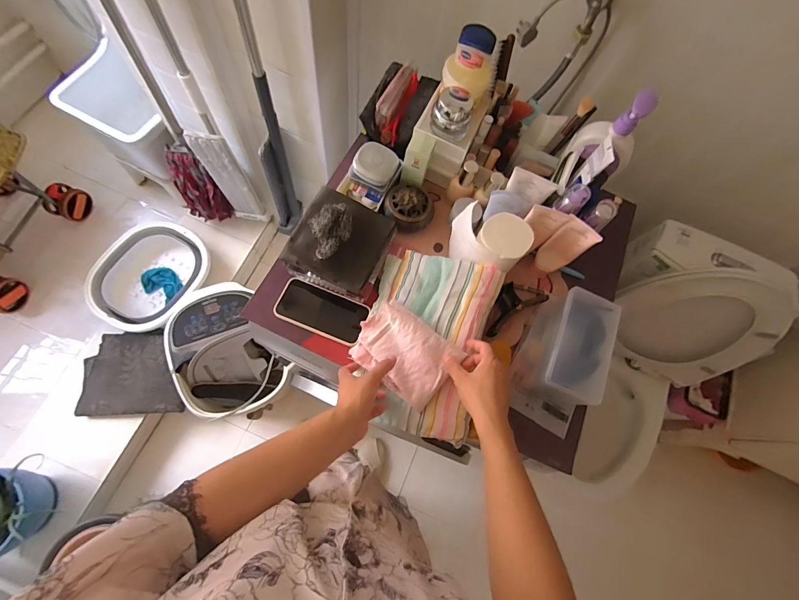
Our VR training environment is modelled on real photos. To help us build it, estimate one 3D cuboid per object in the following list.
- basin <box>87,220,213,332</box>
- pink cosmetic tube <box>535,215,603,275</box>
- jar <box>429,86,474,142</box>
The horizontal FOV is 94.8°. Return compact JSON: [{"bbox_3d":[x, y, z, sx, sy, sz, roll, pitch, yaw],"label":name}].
[{"bbox_3d":[-0.821,-0.078,1.230,0.290,0.108,0.374,30,73,7],"label":"basin"},{"bbox_3d":[0.274,-0.084,0.615,0.056,0.121,0.034,44,75,11],"label":"pink cosmetic tube"},{"bbox_3d":[0.090,-0.320,0.632,0.066,0.051,0.080,13,71,2],"label":"jar"}]

